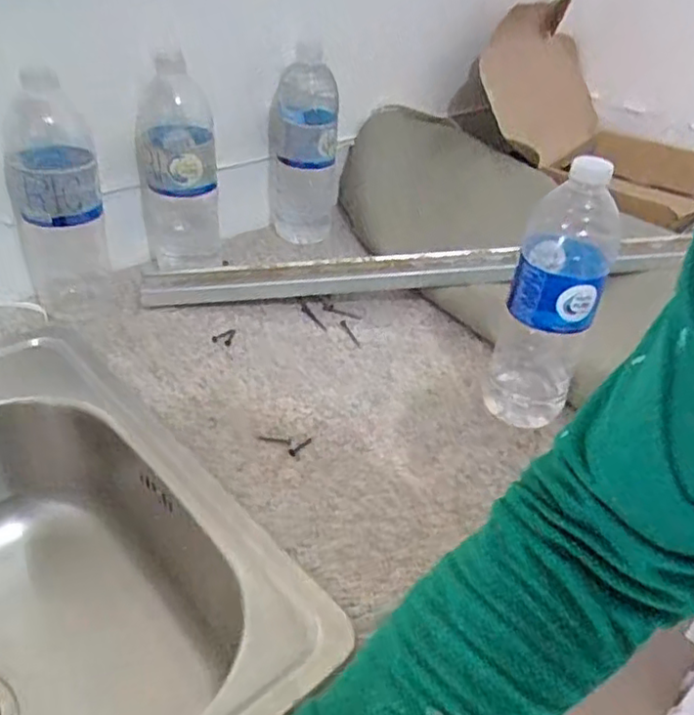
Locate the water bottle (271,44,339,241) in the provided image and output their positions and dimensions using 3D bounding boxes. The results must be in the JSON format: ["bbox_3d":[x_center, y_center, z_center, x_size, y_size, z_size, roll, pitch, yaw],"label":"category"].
[{"bbox_3d":[-0.055,-0.272,0.861,0.089,0.237,0.102,3,36,-4],"label":"water bottle"}]

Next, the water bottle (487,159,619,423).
[{"bbox_3d":[0.181,-0.049,0.582,0.075,0.251,0.067,18,38,16],"label":"water bottle"}]

